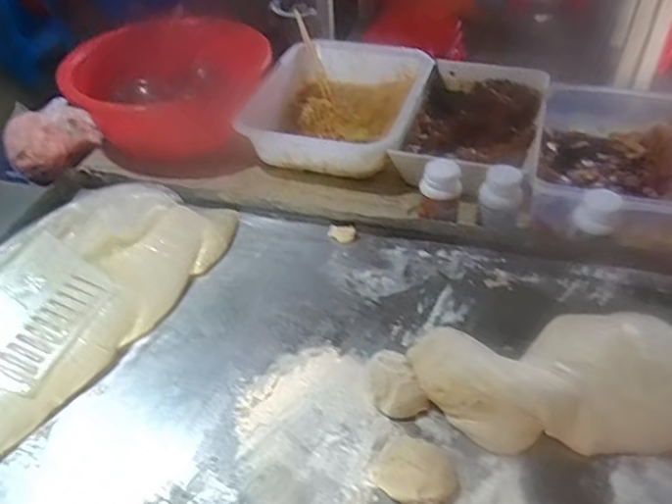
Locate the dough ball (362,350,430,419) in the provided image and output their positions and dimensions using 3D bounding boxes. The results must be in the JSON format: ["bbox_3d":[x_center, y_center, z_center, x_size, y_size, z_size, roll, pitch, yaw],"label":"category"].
[{"bbox_3d":[0.054,0.129,0.569,0.046,0.028,0.063,-20,48,-15],"label":"dough ball"}]

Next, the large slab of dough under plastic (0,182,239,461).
[{"bbox_3d":[-0.333,0.069,0.621,0.193,0.074,0.497,24,52,24],"label":"large slab of dough under plastic"}]

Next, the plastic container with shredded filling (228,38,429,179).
[{"bbox_3d":[0.014,-0.233,0.945,0.233,0.080,0.302,10,46,13],"label":"plastic container with shredded filling"}]

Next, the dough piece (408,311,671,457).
[{"bbox_3d":[0.213,0.119,0.558,0.266,0.040,0.137,-3,46,0],"label":"dough piece"}]

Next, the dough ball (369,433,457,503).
[{"bbox_3d":[0.070,0.188,0.512,0.069,0.025,0.059,30,55,28],"label":"dough ball"}]

